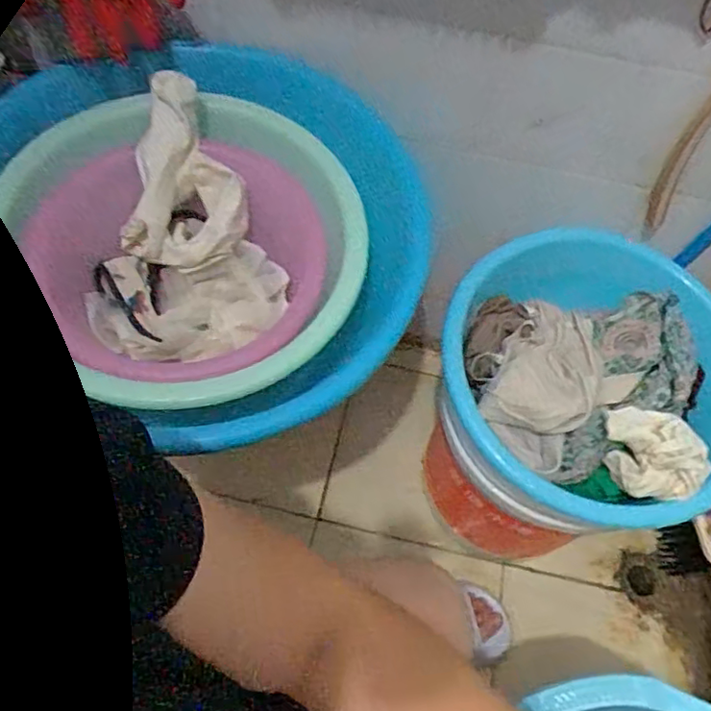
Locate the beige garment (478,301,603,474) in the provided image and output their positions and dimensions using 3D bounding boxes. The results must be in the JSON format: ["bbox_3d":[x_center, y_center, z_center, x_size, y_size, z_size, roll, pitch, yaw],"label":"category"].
[{"bbox_3d":[0.201,0.026,0.661,0.111,0.055,0.172,30,62,13],"label":"beige garment"}]

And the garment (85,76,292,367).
[{"bbox_3d":[-0.193,-0.115,0.640,0.196,0.161,0.236,-27,65,-19],"label":"garment"}]

